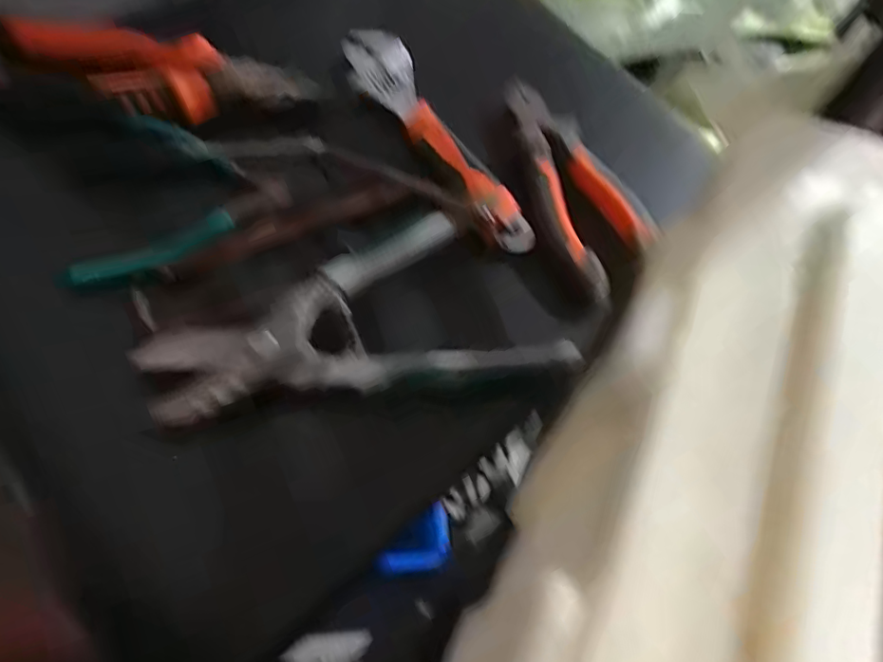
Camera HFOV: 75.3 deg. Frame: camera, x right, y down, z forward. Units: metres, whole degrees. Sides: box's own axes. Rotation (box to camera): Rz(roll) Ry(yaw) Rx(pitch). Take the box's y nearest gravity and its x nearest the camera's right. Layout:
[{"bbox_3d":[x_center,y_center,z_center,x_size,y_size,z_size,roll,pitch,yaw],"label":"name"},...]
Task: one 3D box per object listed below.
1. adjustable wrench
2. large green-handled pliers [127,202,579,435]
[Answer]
[{"bbox_3d":[-0.008,-0.119,0.339,0.042,0.031,0.179,-26,66,-17],"label":"adjustable wrench"},{"bbox_3d":[-0.039,0.006,0.263,0.178,0.018,0.090,-22,65,-15],"label":"large green-handled pliers"}]

